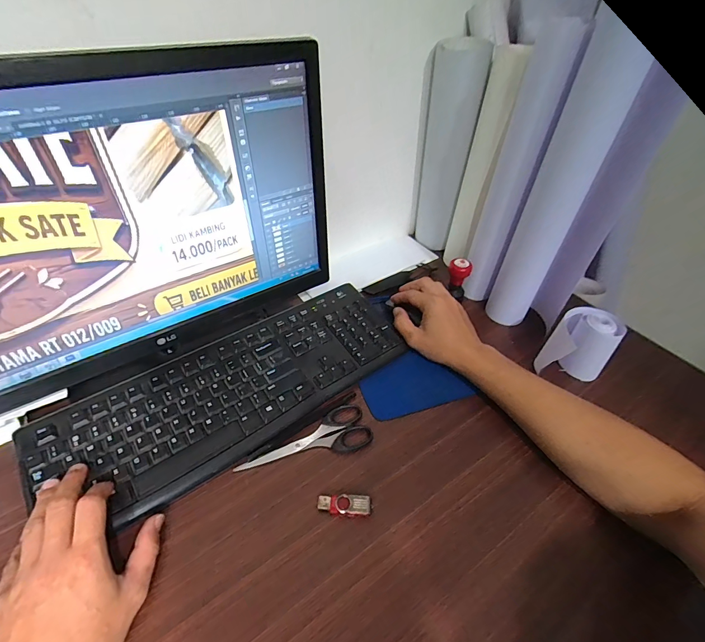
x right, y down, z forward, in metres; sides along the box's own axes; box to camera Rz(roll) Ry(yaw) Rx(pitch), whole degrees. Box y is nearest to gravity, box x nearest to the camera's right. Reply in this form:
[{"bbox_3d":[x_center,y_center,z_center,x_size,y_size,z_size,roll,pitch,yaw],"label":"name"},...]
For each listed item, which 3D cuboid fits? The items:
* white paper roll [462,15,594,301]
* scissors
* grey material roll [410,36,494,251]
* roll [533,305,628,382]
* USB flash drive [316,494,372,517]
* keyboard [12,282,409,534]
[{"bbox_3d":[0.206,-0.174,0.495,0.062,0.345,0.054,18,46,14],"label":"white paper roll"},{"bbox_3d":[-0.049,0.141,0.417,0.148,0.005,0.052,-20,49,-23],"label":"scissors"},{"bbox_3d":[0.140,-0.267,0.615,0.074,0.315,0.068,2,44,-2],"label":"grey material roll"},{"bbox_3d":[0.301,0.035,0.492,0.078,0.094,0.072,2,44,-2],"label":"roll"},{"bbox_3d":[-0.008,0.186,0.374,0.054,0.010,0.018,2,44,-2],"label":"USB flash drive"},{"bbox_3d":[-0.134,0.079,0.455,0.425,0.023,0.153,-25,53,-26],"label":"keyboard"}]

